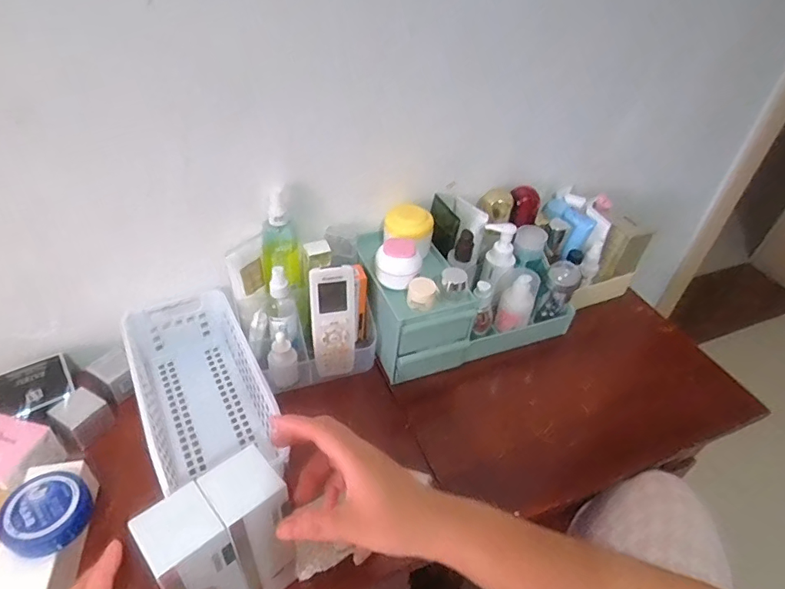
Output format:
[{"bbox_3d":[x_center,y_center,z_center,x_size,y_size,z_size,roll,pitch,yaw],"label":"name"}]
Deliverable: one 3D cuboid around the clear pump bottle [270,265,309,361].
[{"bbox_3d":[-0.136,0.023,0.627,0.044,0.124,0.040,-26,29,-31],"label":"clear pump bottle"}]

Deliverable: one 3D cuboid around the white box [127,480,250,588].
[{"bbox_3d":[-0.142,0.216,0.380,0.049,0.151,0.052,-32,46,-32],"label":"white box"}]

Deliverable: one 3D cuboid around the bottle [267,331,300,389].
[{"bbox_3d":[-0.135,0.080,0.614,0.036,0.070,0.034,-7,43,-14],"label":"bottle"}]

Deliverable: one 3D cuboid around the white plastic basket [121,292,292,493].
[{"bbox_3d":[-0.226,0.101,0.587,0.142,0.072,0.234,-18,47,-24],"label":"white plastic basket"}]

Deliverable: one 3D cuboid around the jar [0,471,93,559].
[{"bbox_3d":[-0.307,0.193,0.441,0.058,0.034,0.066,29,47,24],"label":"jar"}]

